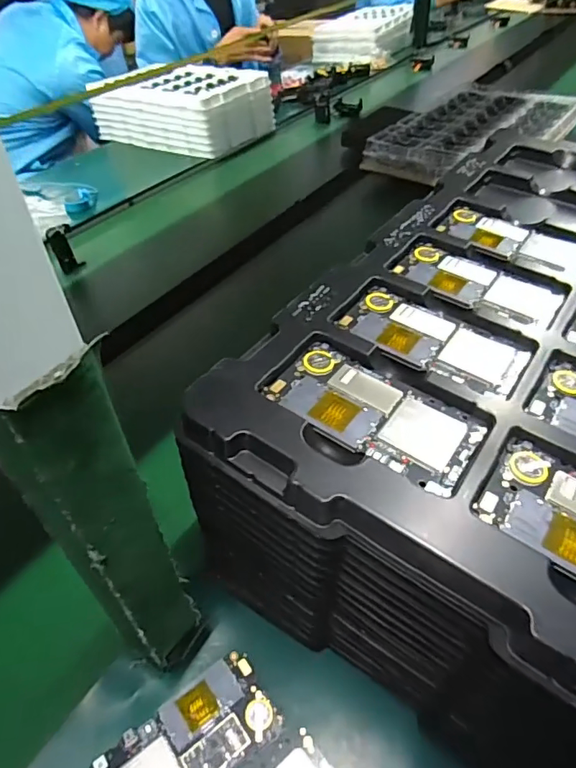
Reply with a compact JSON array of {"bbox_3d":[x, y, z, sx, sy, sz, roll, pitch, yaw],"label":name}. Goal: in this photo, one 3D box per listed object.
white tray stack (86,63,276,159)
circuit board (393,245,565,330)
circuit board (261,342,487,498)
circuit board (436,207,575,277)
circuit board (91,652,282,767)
[{"bbox_3d":[-0.265,-0.689,1.247,0.421,0.125,0.239,24,51,26],"label":"white tray stack"},{"bbox_3d":[0.148,-0.079,0.395,0.122,0.010,0.061,22,50,25],"label":"circuit board"},{"bbox_3d":[0.051,0.016,0.305,0.123,0.011,0.066,25,51,27],"label":"circuit board"},{"bbox_3d":[0.195,-0.126,0.438,0.124,0.008,0.059,26,52,28],"label":"circuit board"},{"bbox_3d":[-0.070,0.253,0.352,0.121,0.009,0.061,-30,50,-24],"label":"circuit board"}]

